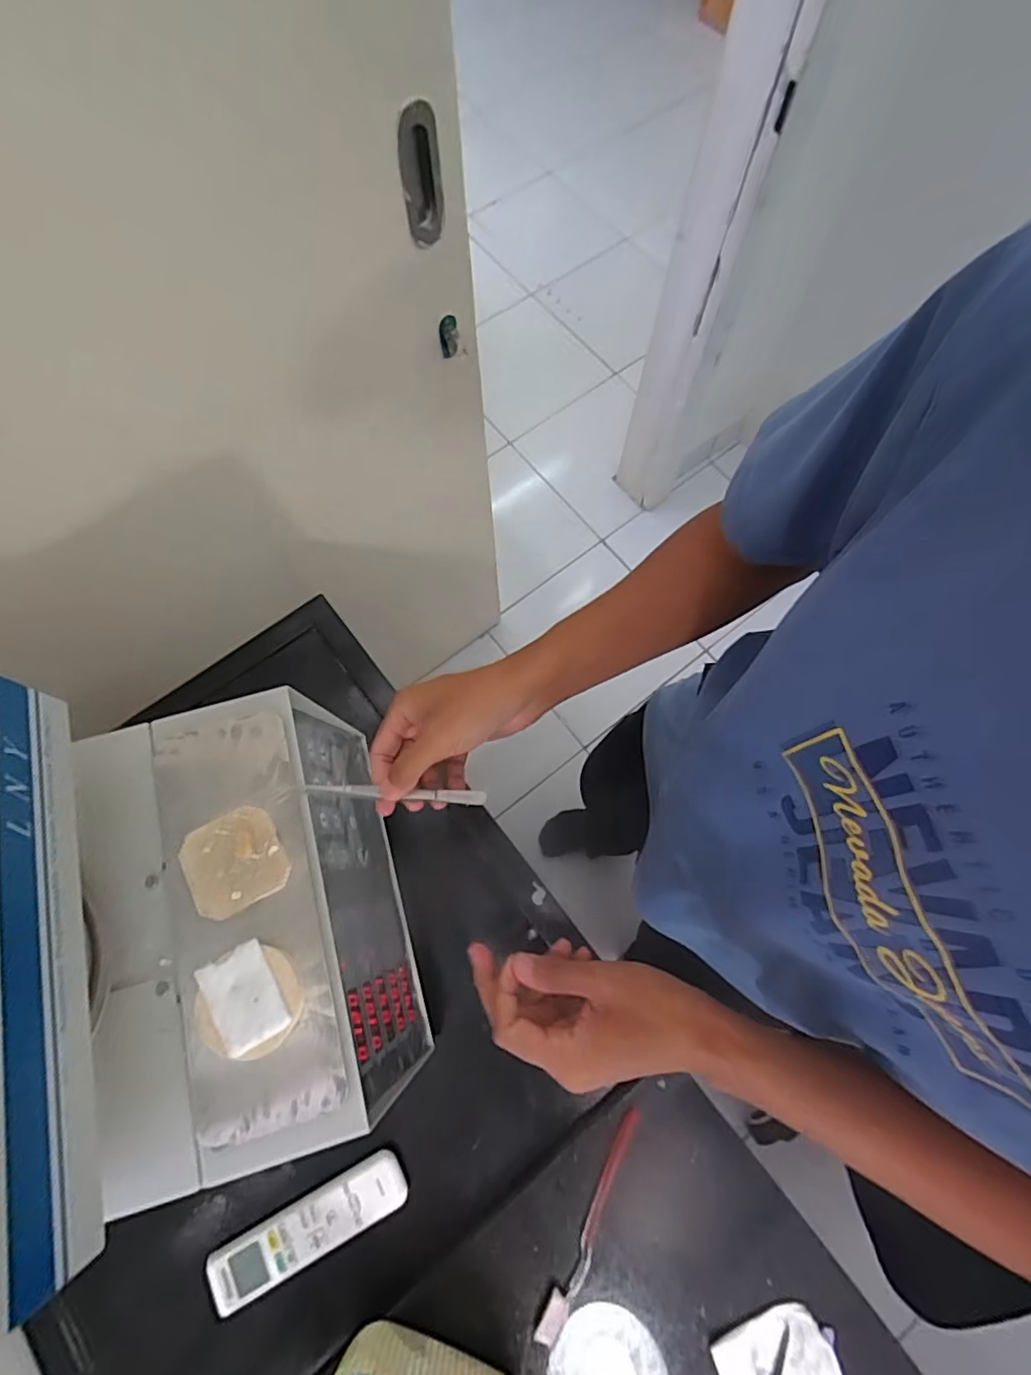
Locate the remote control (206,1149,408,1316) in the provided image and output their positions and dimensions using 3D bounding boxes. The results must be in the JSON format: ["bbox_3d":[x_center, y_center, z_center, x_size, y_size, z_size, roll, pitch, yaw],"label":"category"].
[{"bbox_3d":[-0.188,0.493,0.552,0.180,0.016,0.046,-27,74,-9],"label":"remote control"}]

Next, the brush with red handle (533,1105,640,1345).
[{"bbox_3d":[0.071,0.478,0.541,0.017,0.019,0.184,29,74,8],"label":"brush with red handle"}]

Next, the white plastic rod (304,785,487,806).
[{"bbox_3d":[-0.084,0.074,0.425,0.126,0.012,0.009,5,72,-6],"label":"white plastic rod"}]

